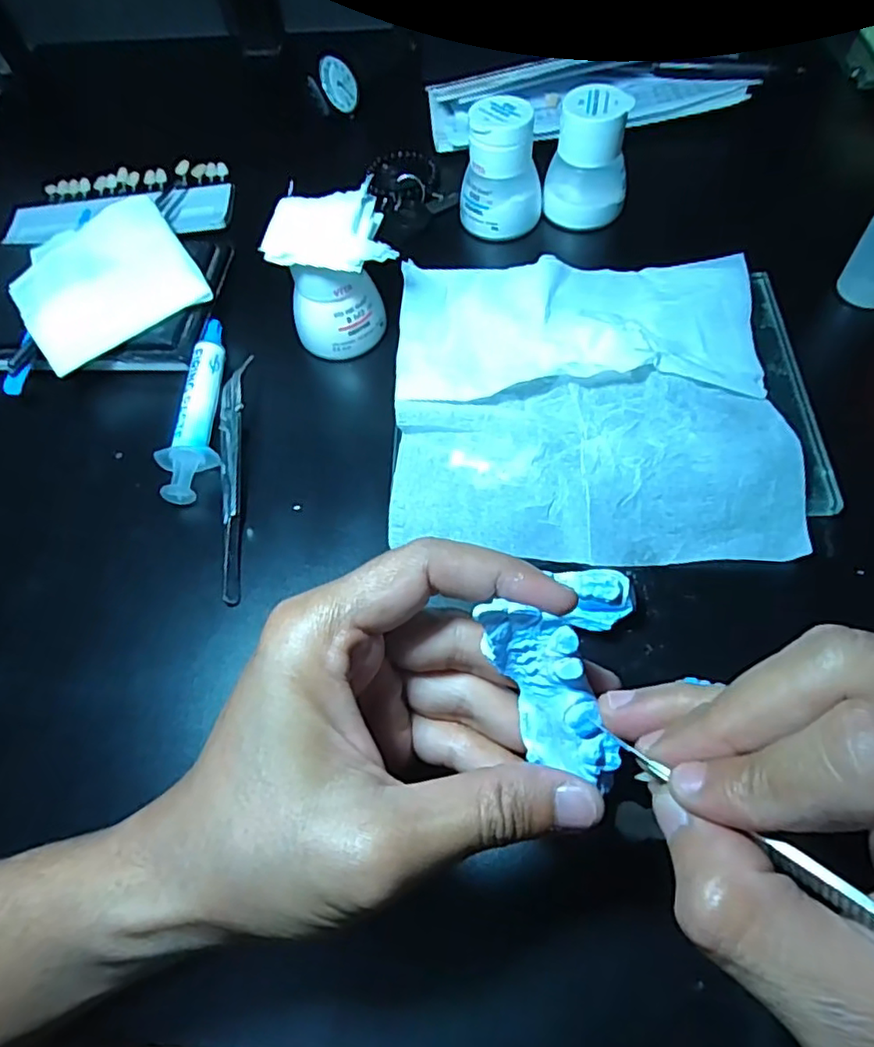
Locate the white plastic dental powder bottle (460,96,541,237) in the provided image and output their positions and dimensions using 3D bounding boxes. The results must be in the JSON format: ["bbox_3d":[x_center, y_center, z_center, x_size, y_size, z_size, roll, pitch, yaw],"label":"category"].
[{"bbox_3d":[0.038,-0.206,0.364,0.048,0.061,0.040,8,66,9],"label":"white plastic dental powder bottle"}]

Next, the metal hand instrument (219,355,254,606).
[{"bbox_3d":[-0.103,-0.030,0.311,0.012,0.016,0.142,-7,62,2],"label":"metal hand instrument"}]

